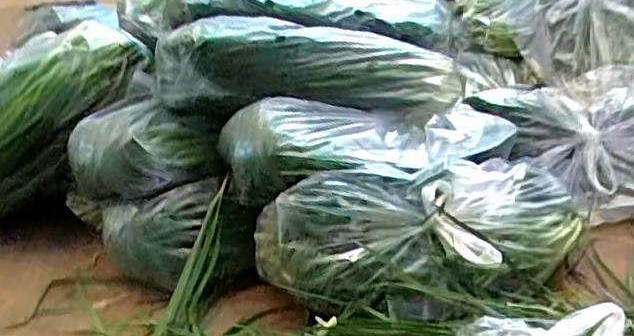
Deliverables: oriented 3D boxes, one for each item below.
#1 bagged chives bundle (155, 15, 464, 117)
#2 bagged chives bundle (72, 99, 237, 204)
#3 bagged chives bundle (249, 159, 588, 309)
[{"bbox_3d":[-0.003,-0.155,0.935,0.460,0.126,0.123,-3,24,-4],"label":"bagged chives bundle"},{"bbox_3d":[-0.235,-0.028,0.892,0.203,0.100,0.136,4,25,12],"label":"bagged chives bundle"},{"bbox_3d":[0.156,0.067,0.802,0.444,0.128,0.177,-8,25,-15],"label":"bagged chives bundle"}]

